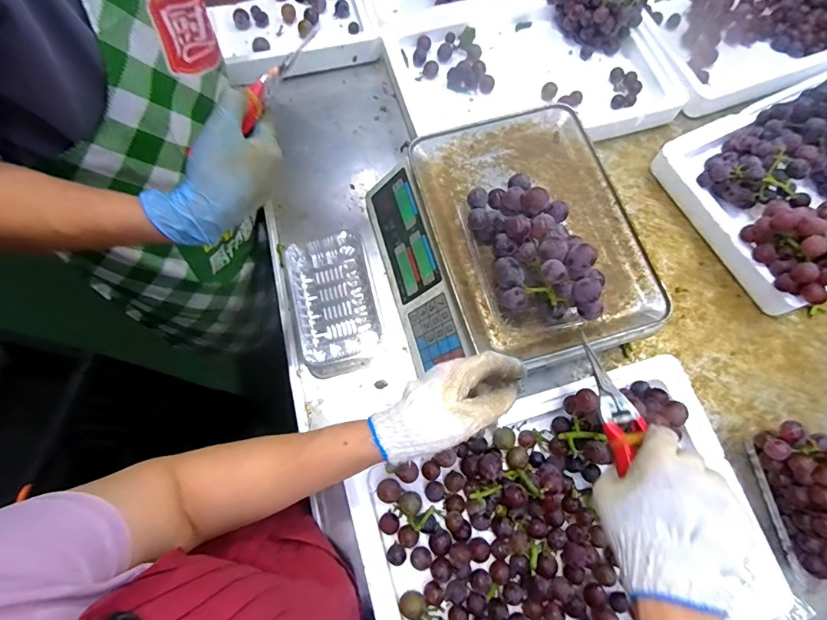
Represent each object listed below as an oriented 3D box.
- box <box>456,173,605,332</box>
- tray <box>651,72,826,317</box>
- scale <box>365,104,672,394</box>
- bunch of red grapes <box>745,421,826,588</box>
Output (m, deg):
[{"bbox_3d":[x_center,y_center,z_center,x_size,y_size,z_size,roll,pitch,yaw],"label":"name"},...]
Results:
[{"bbox_3d":[0.132,-0.066,0.484,0.107,0.103,0.178,-17,72,-6],"label":"box"},{"bbox_3d":[0.638,-0.220,0.634,0.446,0.115,0.299,-25,73,-9],"label":"tray"},{"bbox_3d":[0.117,-0.081,0.590,0.302,0.122,0.327,-15,72,-6],"label":"scale"},{"bbox_3d":[0.491,0.222,0.513,0.115,0.081,0.180,-12,72,-4],"label":"bunch of red grapes"}]

